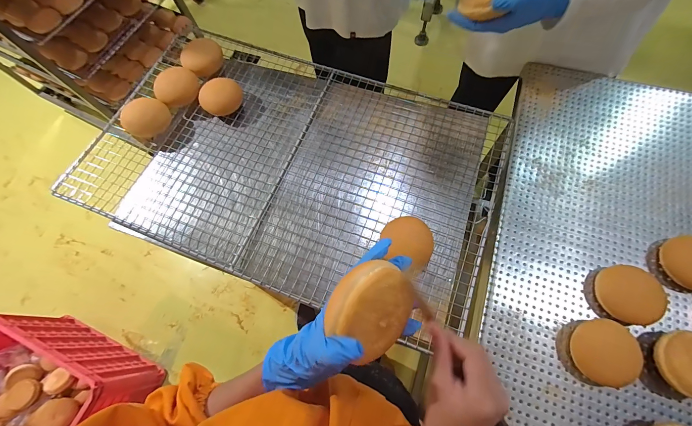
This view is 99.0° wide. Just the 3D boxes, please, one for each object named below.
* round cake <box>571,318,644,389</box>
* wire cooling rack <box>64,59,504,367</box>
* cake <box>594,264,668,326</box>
[{"bbox_3d":[0.426,0.228,0.488,0.090,0.031,0.099,-1,69,2],"label":"round cake"},{"bbox_3d":[-0.113,-0.109,0.649,0.827,0.026,0.510,18,71,9],"label":"wire cooling rack"},{"bbox_3d":[0.493,0.142,0.518,0.092,0.037,0.097,-1,69,2],"label":"cake"}]

